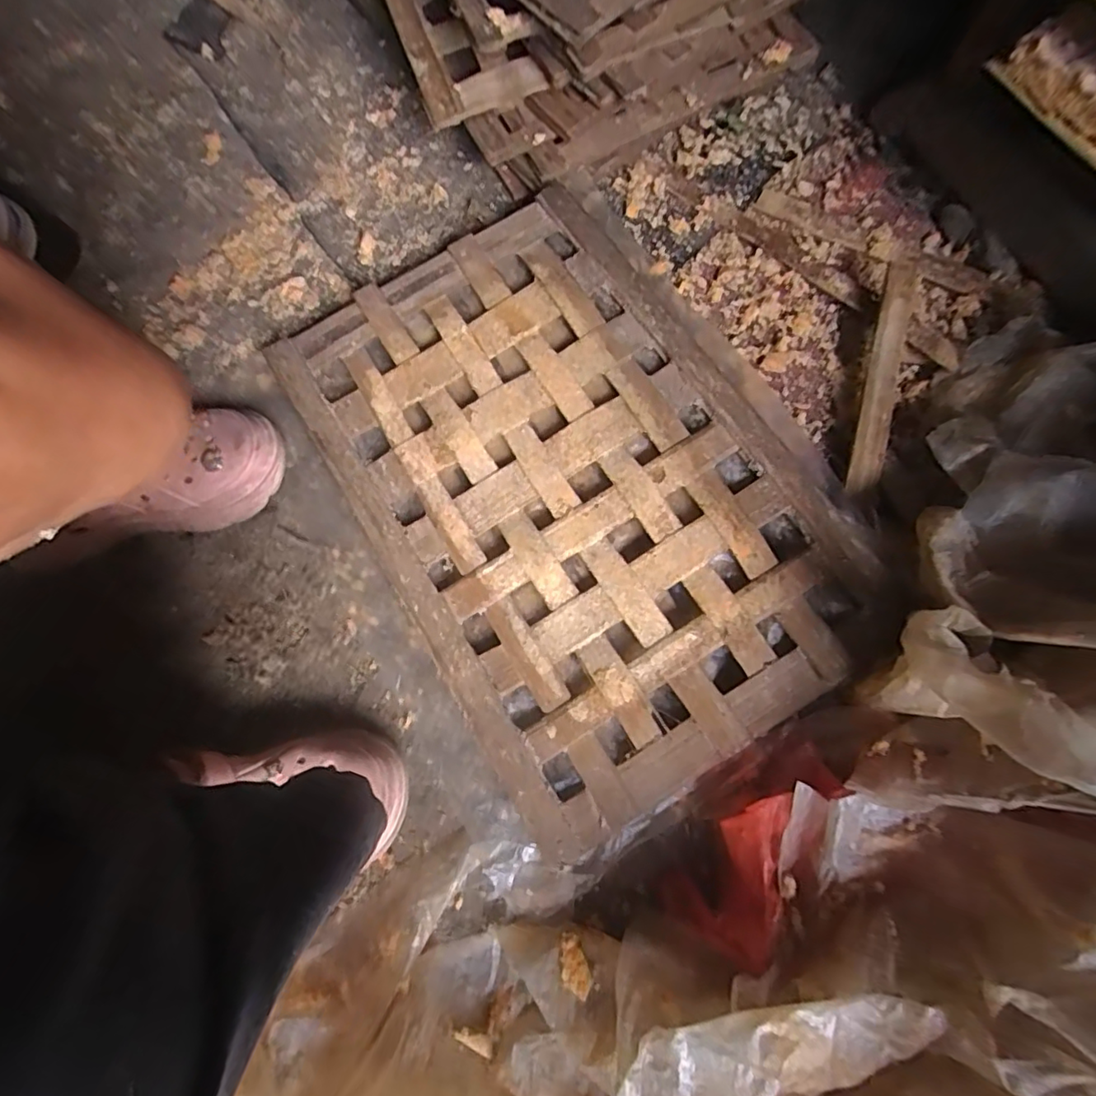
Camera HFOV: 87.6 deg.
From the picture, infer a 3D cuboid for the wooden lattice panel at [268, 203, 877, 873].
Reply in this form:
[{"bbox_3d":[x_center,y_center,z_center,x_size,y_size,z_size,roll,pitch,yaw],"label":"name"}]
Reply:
[{"bbox_3d":[0.009,-0.077,0.509,0.356,0.034,0.535,-32,79,-10],"label":"wooden lattice panel"}]

